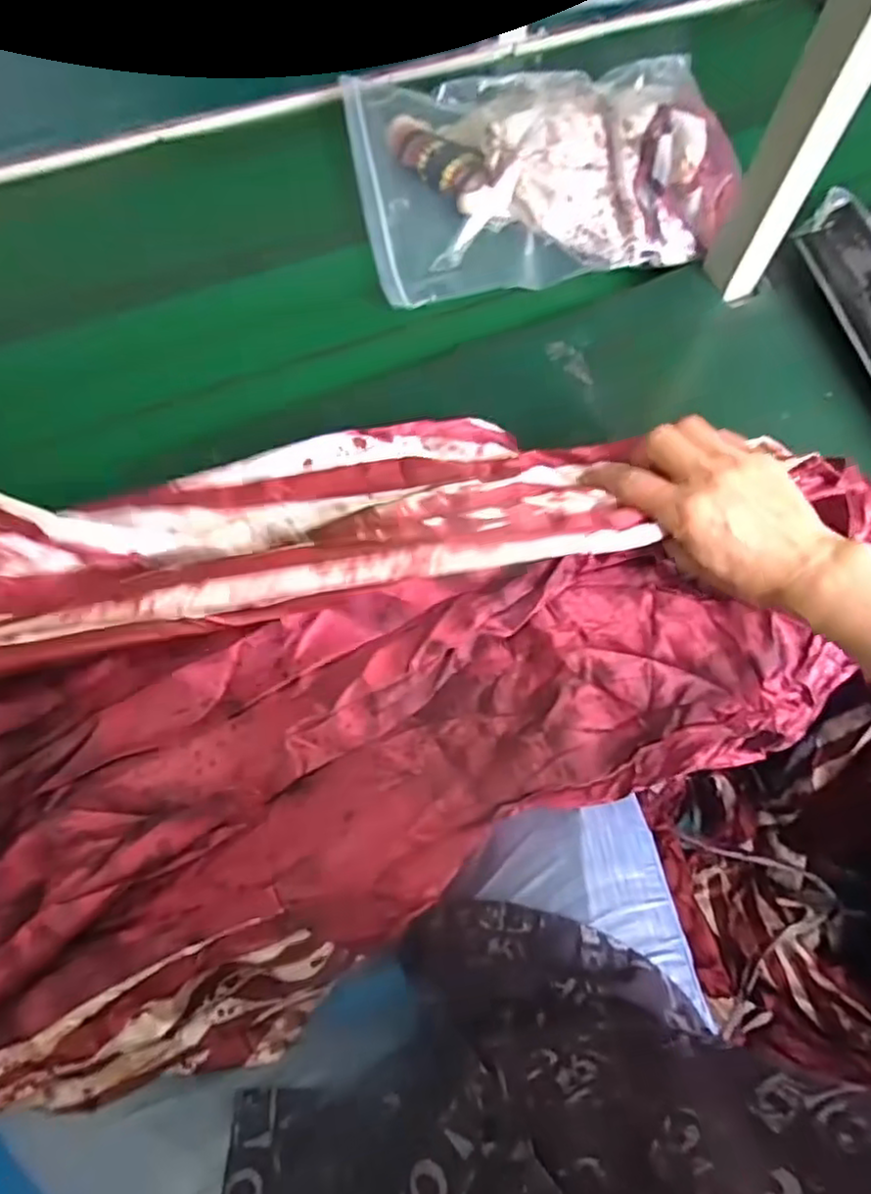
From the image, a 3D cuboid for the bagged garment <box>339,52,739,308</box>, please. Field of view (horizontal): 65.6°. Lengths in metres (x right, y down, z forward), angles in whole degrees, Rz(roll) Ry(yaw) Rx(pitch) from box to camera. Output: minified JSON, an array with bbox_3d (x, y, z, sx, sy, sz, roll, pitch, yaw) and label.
[{"bbox_3d":[0.103,-0.436,0.660,0.350,0.076,0.291,-9,66,-7],"label":"bagged garment"}]

